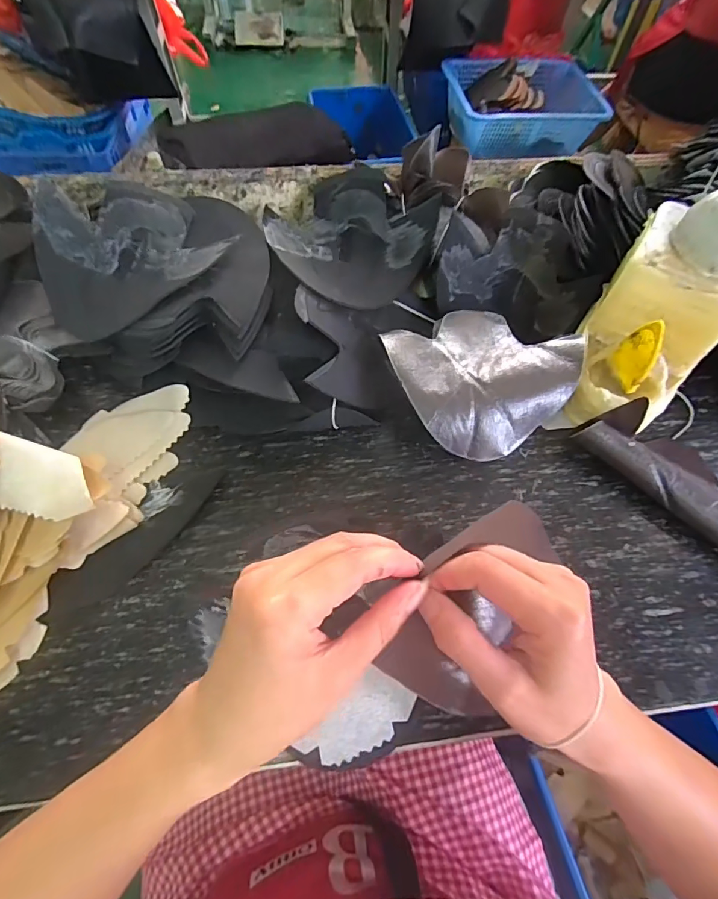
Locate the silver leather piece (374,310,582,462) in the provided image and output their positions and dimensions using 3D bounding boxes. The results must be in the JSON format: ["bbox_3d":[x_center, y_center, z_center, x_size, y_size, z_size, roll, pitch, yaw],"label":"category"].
[{"bbox_3d":[0.120,-0.071,0.428,0.173,0.055,0.145,-28,66,-16],"label":"silver leather piece"}]

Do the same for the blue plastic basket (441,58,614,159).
[{"bbox_3d":[0.457,-0.930,1.184,0.429,0.115,0.271,-10,62,-8],"label":"blue plastic basket"}]

